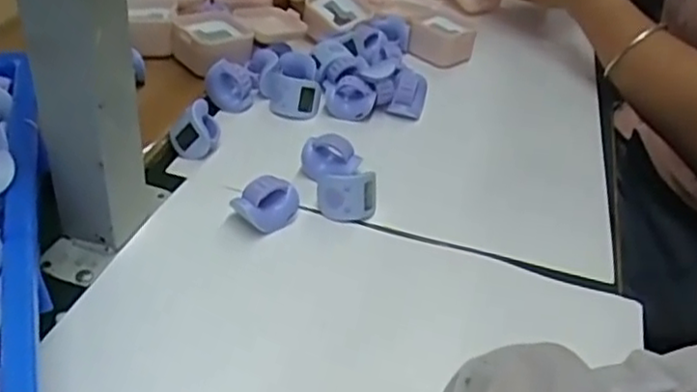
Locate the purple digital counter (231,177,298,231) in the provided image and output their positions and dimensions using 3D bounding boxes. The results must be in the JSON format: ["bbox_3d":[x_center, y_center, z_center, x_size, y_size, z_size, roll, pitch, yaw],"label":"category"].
[{"bbox_3d":[-0.053,0.004,0.443,0.042,0.025,0.027,2,36,-7],"label":"purple digital counter"}]

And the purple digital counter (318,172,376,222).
[{"bbox_3d":[0.000,0.000,0.463,0.037,0.029,0.019,-7,38,-18],"label":"purple digital counter"}]

